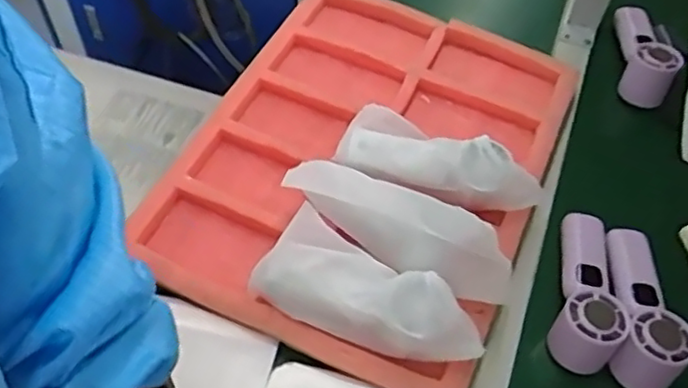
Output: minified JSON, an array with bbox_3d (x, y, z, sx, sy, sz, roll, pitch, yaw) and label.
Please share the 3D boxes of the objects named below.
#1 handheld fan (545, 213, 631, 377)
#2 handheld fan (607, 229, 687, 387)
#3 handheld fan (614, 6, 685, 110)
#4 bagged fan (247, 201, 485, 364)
[{"bbox_3d":[0.221,0.089,0.599,0.054,0.062,0.139,14,55,5],"label":"handheld fan"},{"bbox_3d":[0.268,0.098,0.590,0.056,0.059,0.154,12,55,4],"label":"handheld fan"},{"bbox_3d":[0.357,-0.172,0.784,0.049,0.076,0.150,11,54,3],"label":"handheld fan"},{"bbox_3d":[0.021,0.087,0.552,0.192,0.051,0.084,27,57,14],"label":"bagged fan"}]

